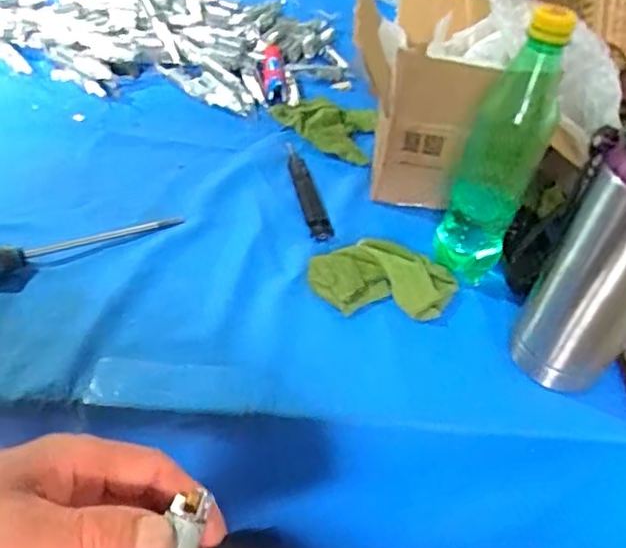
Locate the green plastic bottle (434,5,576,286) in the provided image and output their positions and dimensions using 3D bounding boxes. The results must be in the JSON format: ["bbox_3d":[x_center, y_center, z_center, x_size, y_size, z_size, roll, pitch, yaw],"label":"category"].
[{"bbox_3d":[0.157,-0.102,0.501,0.062,0.235,0.068,21,44,12],"label":"green plastic bottle"}]

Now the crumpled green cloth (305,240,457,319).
[{"bbox_3d":[0.063,0.002,0.540,0.129,0.017,0.083,5,44,-5],"label":"crumpled green cloth"}]

